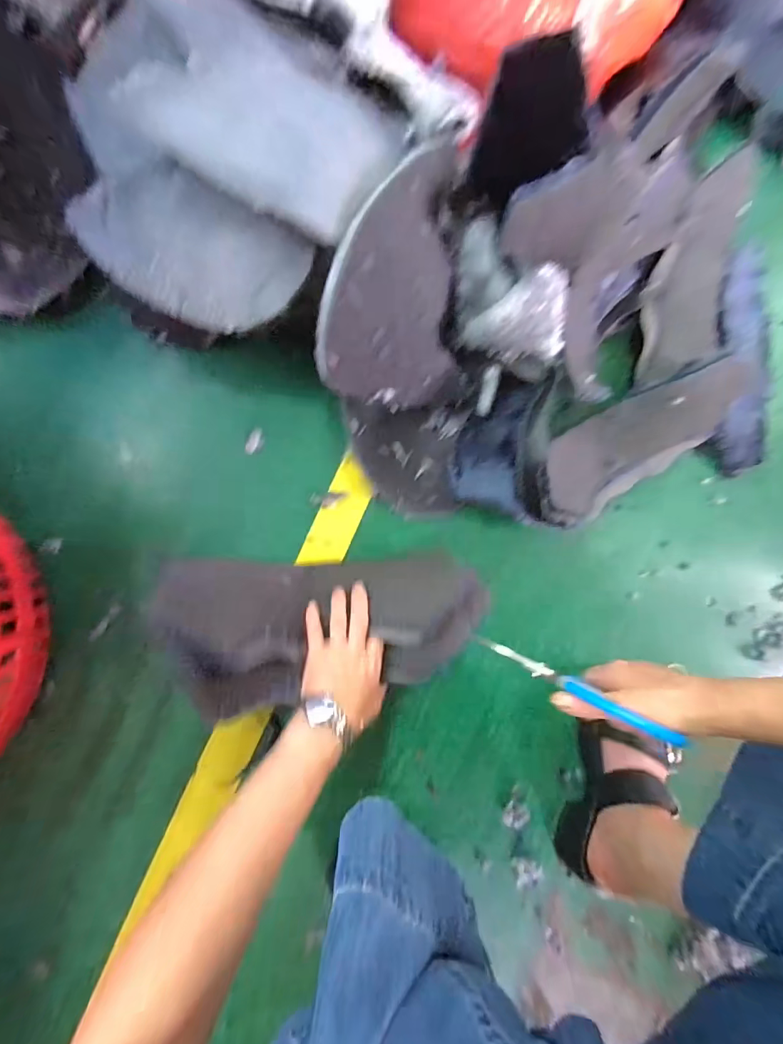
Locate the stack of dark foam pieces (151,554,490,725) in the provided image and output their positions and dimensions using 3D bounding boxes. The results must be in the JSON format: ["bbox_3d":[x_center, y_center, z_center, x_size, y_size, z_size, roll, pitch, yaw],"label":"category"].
[{"bbox_3d":[-0.052,0.109,0.446,0.331,0.094,0.138,2,87,-21],"label":"stack of dark foam pieces"}]

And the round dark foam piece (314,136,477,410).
[{"bbox_3d":[0.005,-0.190,0.400,0.164,0.215,0.031,-35,54,-26],"label":"round dark foam piece"}]

